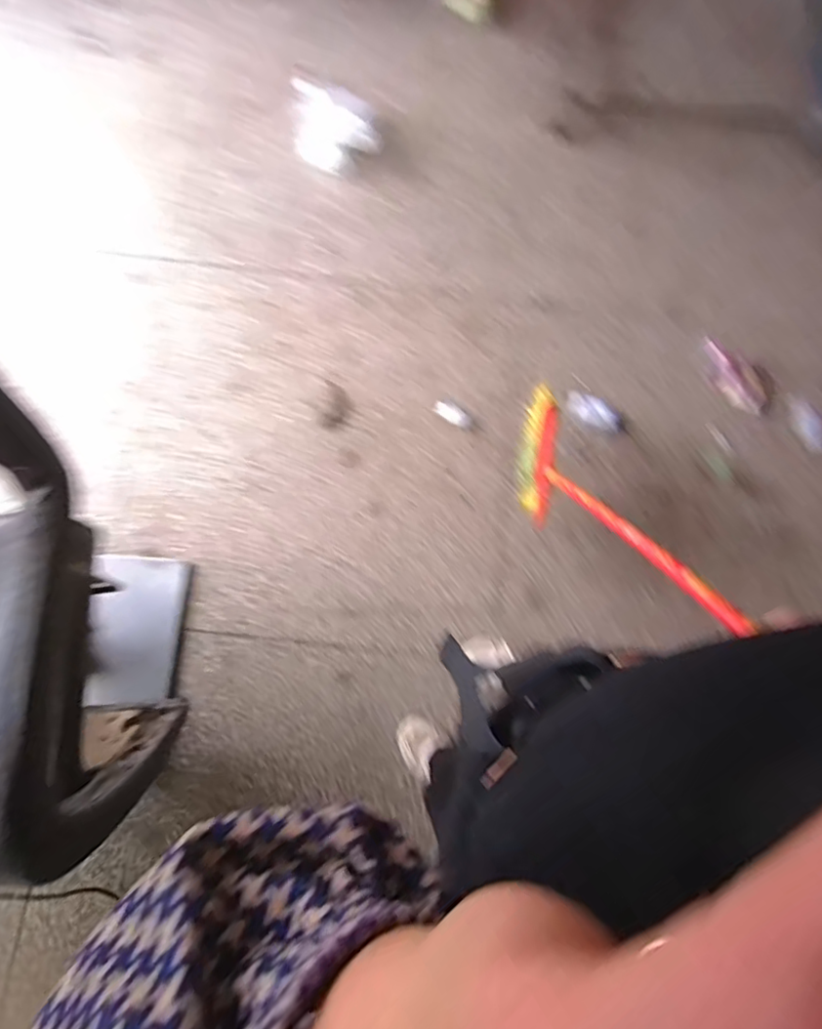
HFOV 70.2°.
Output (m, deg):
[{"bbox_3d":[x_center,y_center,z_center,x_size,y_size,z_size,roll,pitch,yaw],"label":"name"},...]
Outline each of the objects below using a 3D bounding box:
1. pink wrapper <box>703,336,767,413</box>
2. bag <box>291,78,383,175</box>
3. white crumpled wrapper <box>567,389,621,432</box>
[{"bbox_3d":[0.822,-0.357,1.486,0.103,0.029,0.221,-33,79,-9],"label":"pink wrapper"},{"bbox_3d":[-0.201,-1.052,1.607,0.230,0.122,0.175,2,76,-1],"label":"bag"},{"bbox_3d":[0.457,-0.256,1.458,0.151,0.023,0.065,26,77,5],"label":"white crumpled wrapper"}]

